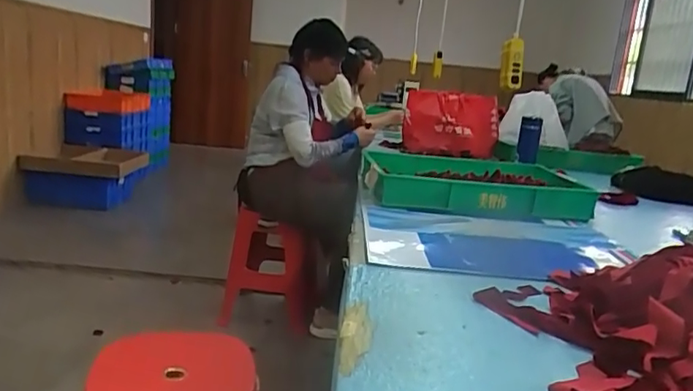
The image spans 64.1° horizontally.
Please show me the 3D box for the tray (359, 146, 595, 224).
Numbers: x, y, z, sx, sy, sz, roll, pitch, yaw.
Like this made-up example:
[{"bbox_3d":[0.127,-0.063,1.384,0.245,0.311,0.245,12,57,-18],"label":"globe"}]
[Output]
[{"bbox_3d":[0.322,-0.036,1.502,0.530,0.088,0.417,4,12,-2],"label":"tray"}]

